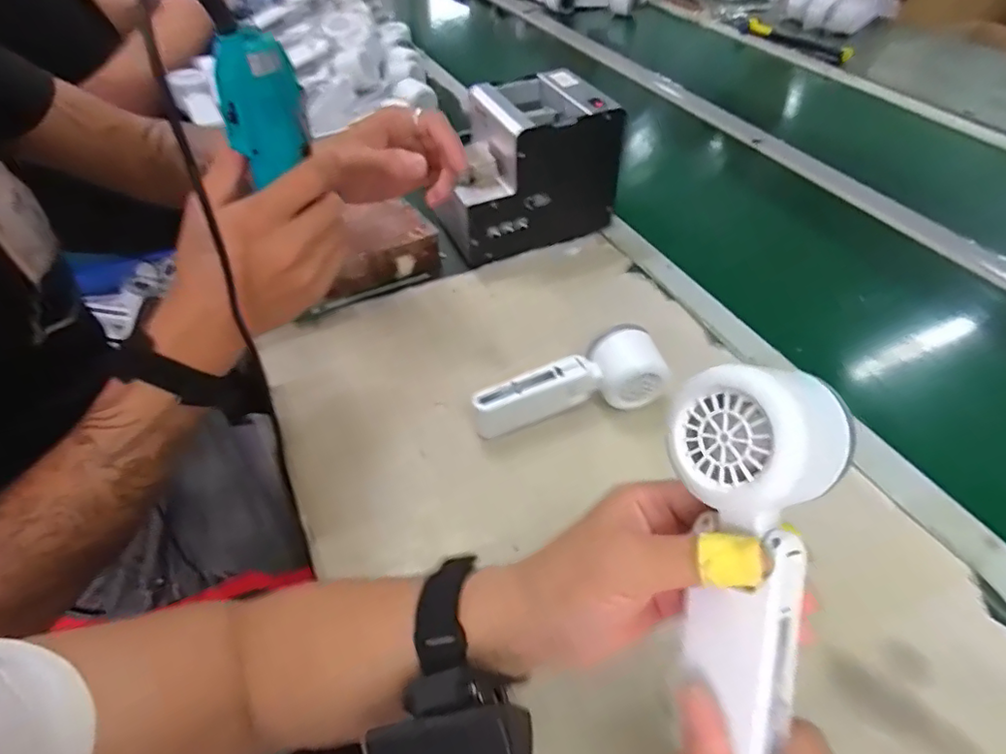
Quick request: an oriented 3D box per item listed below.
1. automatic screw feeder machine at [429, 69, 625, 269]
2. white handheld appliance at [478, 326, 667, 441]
[{"bbox_3d":[0.023,-0.236,0.636,0.178,0.158,0.132,-13,48,-13],"label":"automatic screw feeder machine"},{"bbox_3d":[0.057,0.005,0.476,0.168,0.055,0.053,-13,48,-13],"label":"white handheld appliance"}]

